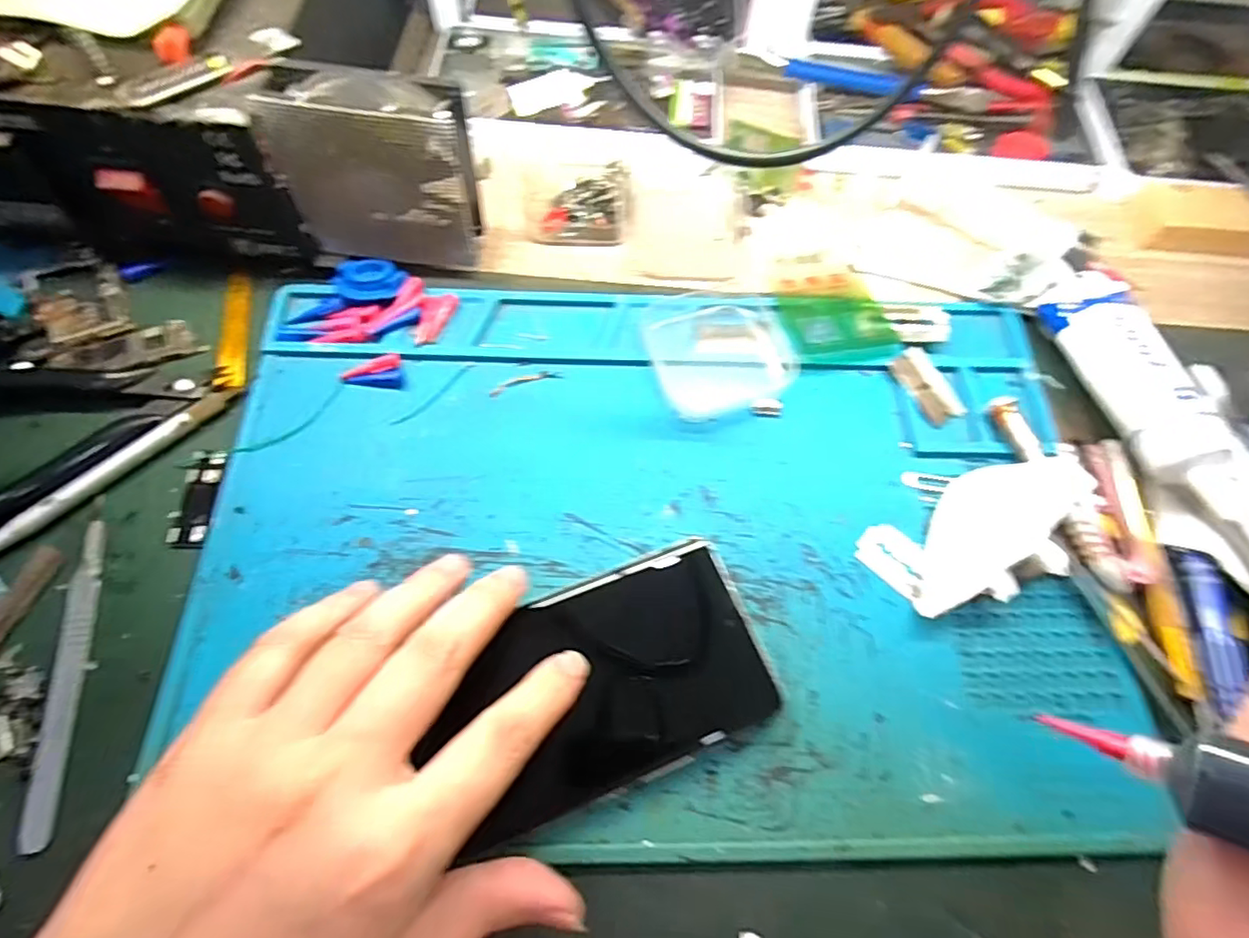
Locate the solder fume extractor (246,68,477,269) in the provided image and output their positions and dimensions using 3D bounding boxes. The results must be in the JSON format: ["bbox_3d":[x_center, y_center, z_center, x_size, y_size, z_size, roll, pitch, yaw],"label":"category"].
[{"bbox_3d":[-0.109,-0.133,0.282,0.080,0.087,0.030,2,66,-2],"label":"solder fume extractor"}]

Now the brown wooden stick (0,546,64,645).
[{"bbox_3d":[-0.239,0.057,0.236,0.011,0.006,0.056,19,67,5],"label":"brown wooden stick"}]

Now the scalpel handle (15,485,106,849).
[{"bbox_3d":[-0.209,0.072,0.232,0.012,0.005,0.125,-7,67,-6],"label":"scalpel handle"}]

